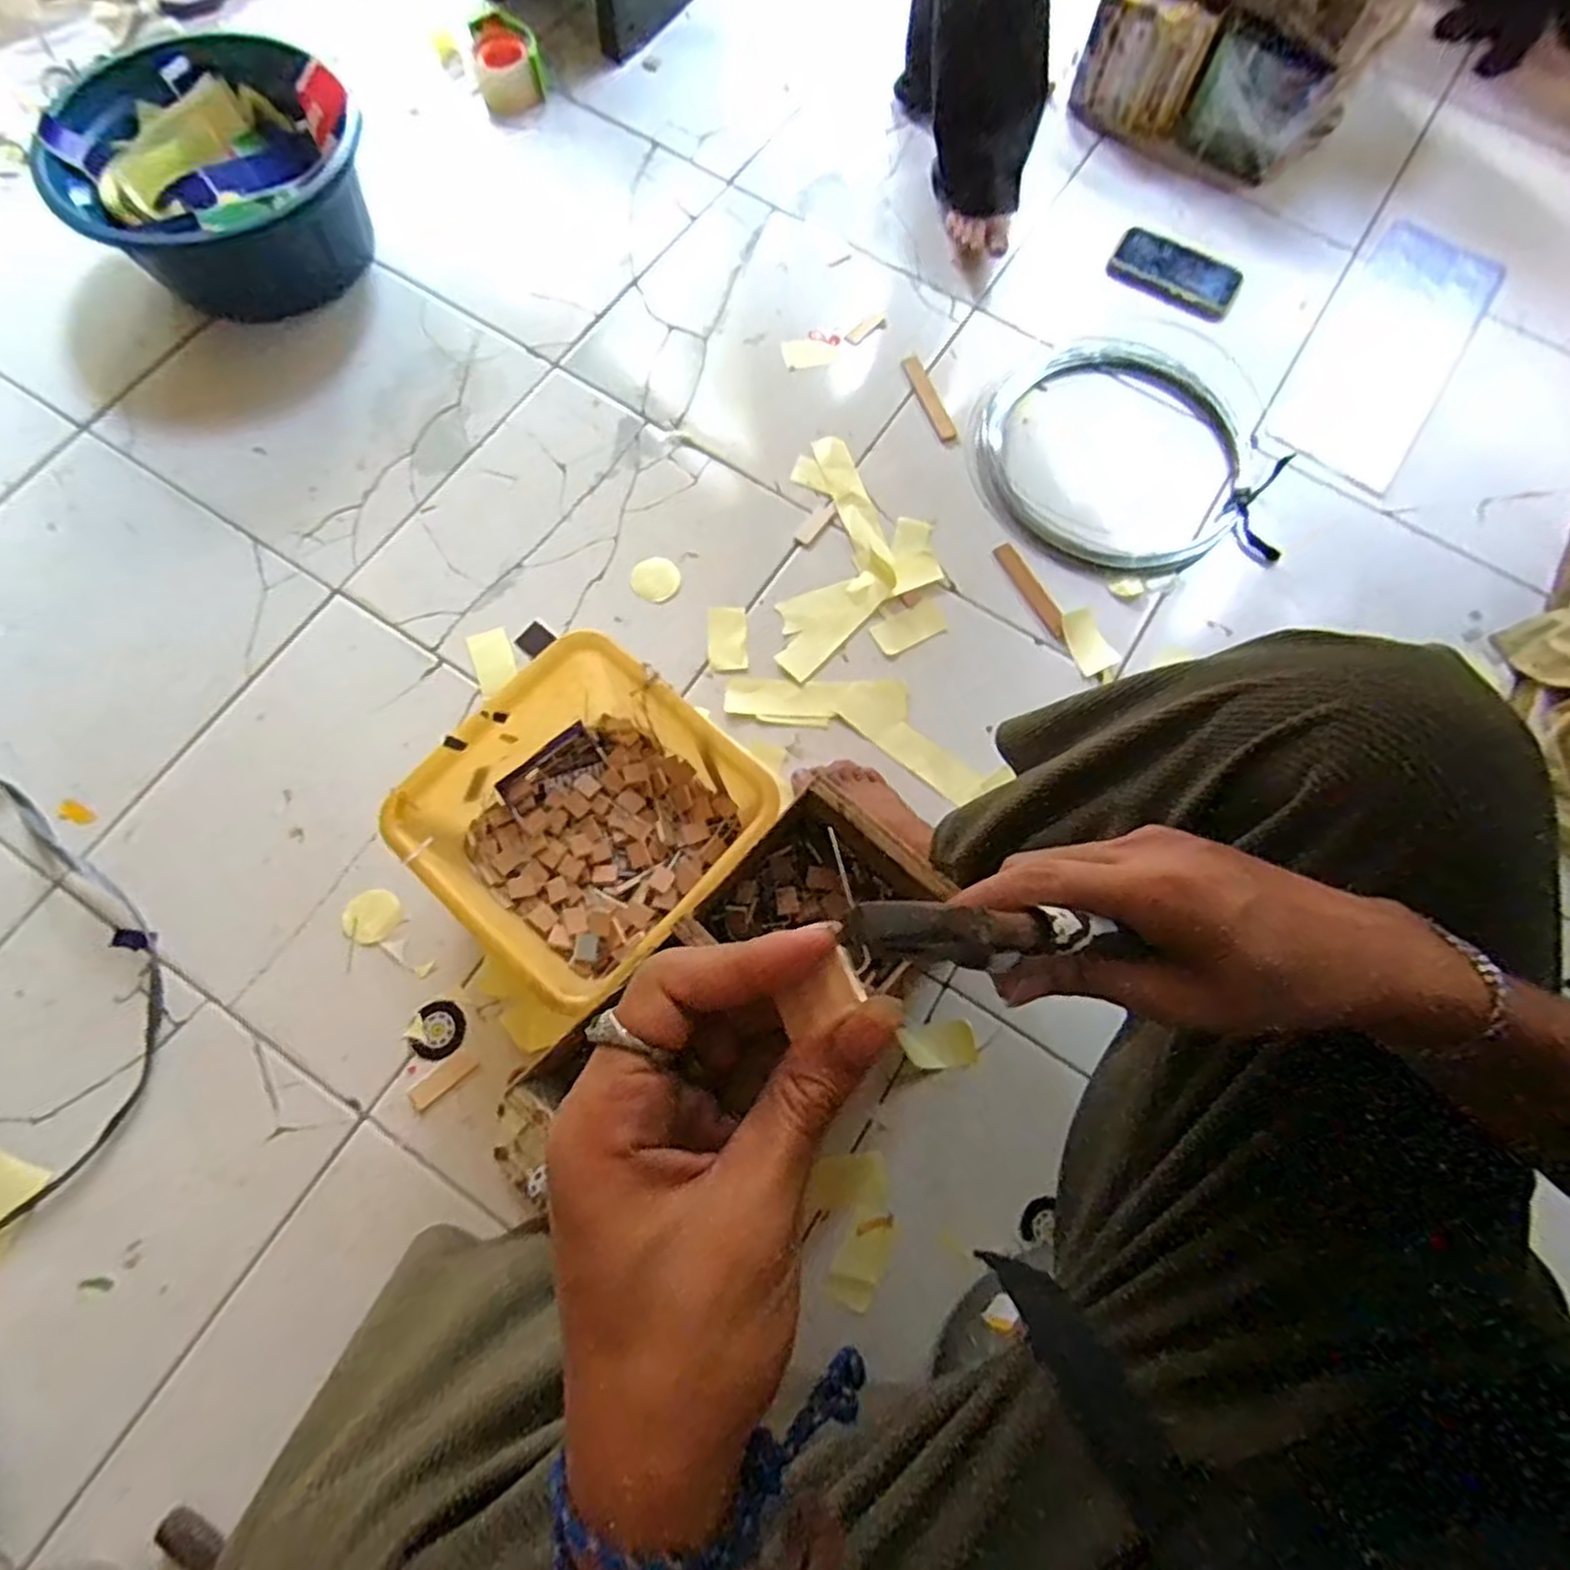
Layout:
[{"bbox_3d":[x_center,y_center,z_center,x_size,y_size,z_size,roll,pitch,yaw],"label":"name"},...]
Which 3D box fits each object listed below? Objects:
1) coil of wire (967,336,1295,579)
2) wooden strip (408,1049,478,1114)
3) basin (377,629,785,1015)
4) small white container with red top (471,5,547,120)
[{"bbox_3d":[0.446,-0.411,0.959,0.409,0.034,0.340,29,78,5],"label":"coil of wire"},{"bbox_3d":[-0.323,0.279,0.707,0.066,0.005,0.023,-39,78,-13],"label":"wooden strip"},{"bbox_3d":[-0.191,0.042,0.727,0.267,0.132,0.300,42,76,10],"label":"basin"},{"bbox_3d":[-0.400,-1.044,1.073,0.095,0.064,0.117,-13,75,-7],"label":"small white container with red top"}]

